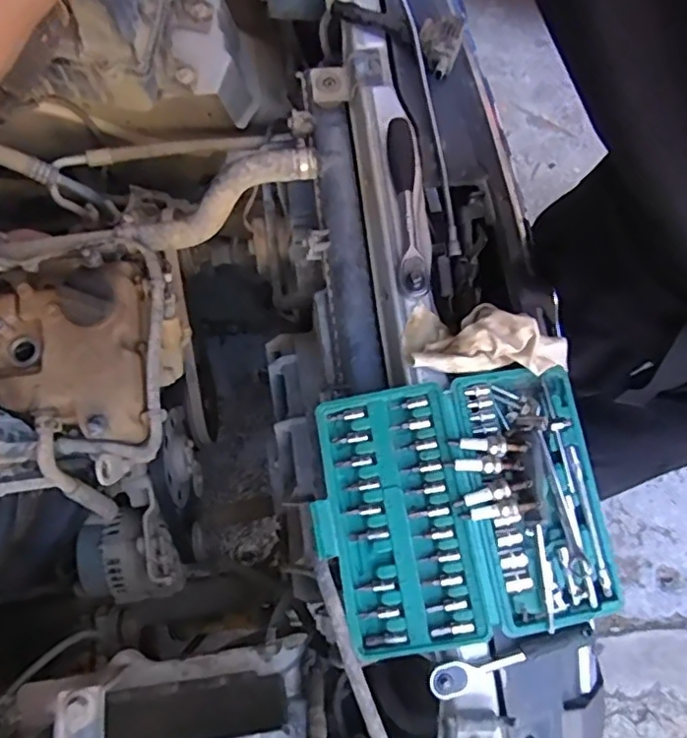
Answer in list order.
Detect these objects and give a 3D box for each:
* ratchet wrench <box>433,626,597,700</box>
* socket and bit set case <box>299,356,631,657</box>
[{"bbox_3d":[0.146,0.251,0.521,0.147,0.017,0.024,-15,79,-11],"label":"ratchet wrench"},{"bbox_3d":[0.108,0.124,0.548,0.256,0.041,0.232,-8,78,-10],"label":"socket and bit set case"}]

